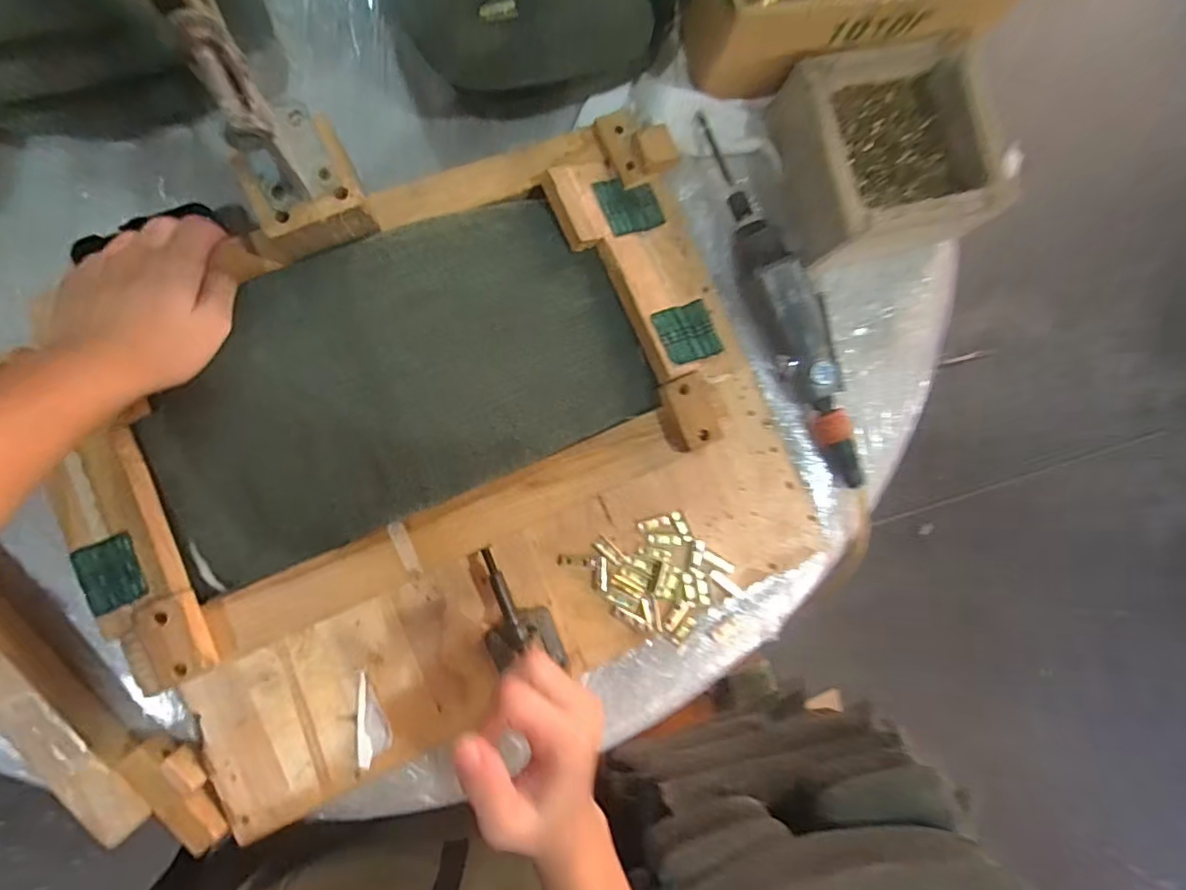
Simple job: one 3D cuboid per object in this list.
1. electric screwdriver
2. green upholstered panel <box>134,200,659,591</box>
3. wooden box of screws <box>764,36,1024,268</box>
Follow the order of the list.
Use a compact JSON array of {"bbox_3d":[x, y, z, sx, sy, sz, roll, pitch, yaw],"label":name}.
[{"bbox_3d":[0.177,-0.130,0.519,0.052,0.040,0.351,-29,90,-9],"label":"electric screwdriver"},{"bbox_3d":[-0.147,-0.053,0.427,0.355,0.022,0.196,-23,89,-9],"label":"green upholstered panel"},{"bbox_3d":[0.267,-0.265,0.525,0.166,0.079,0.162,-13,88,-8],"label":"wooden box of screws"}]

